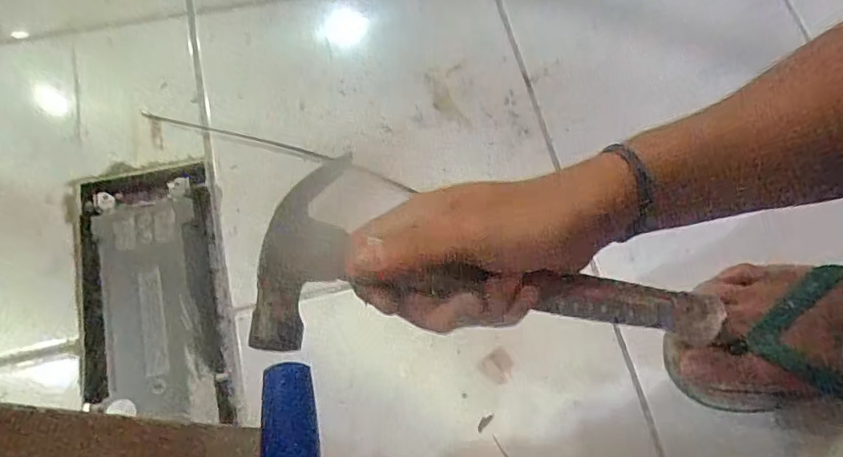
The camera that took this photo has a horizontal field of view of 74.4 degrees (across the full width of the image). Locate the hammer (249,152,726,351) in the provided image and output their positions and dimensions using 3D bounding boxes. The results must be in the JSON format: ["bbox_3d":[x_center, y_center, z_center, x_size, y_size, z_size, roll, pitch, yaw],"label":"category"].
[{"bbox_3d":[0.056,0.031,0.295,0.271,0.037,0.081,9,70,-18],"label":"hammer"}]

